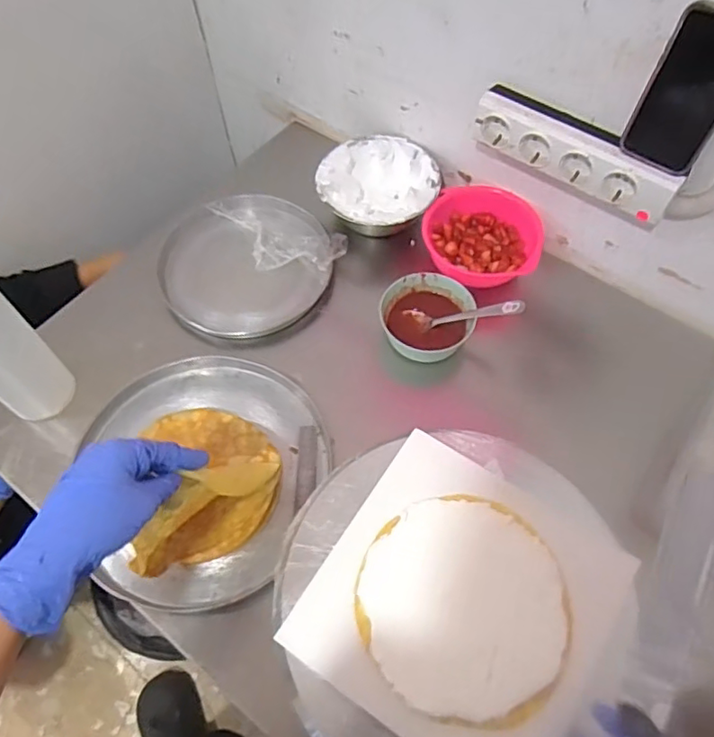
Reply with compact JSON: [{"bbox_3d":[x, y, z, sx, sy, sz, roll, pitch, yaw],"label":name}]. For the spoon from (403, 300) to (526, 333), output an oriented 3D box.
[{"bbox_3d":[0.130,-0.065,0.708,0.147,0.026,0.026,-4,56,30],"label":"spoon"}]

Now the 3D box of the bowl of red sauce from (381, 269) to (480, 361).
[{"bbox_3d":[0.086,-0.063,0.735,0.105,0.055,0.106,0,60,1],"label":"bowl of red sauce"}]

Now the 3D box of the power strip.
[{"bbox_3d":[0.243,-0.242,0.655,0.237,0.064,0.039,34,66,18],"label":"power strip"}]

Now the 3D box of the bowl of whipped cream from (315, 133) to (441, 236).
[{"bbox_3d":[0.031,-0.249,0.814,0.161,0.064,0.151,0,60,1],"label":"bowl of whipped cream"}]

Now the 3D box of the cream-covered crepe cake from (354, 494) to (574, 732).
[{"bbox_3d":[0.086,0.185,0.457,0.160,0.011,0.164,0,60,1],"label":"cream-covered crepe cake"}]

